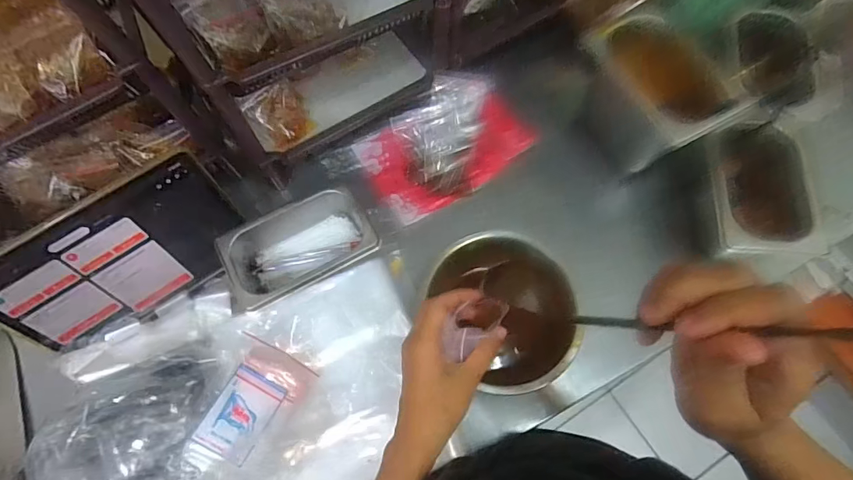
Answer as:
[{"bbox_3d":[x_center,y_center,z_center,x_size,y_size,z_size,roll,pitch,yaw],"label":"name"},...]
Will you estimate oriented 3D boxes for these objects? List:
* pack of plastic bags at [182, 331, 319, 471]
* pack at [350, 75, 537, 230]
[{"bbox_3d":[-0.187,0.185,0.487,0.083,0.017,0.135,31,60,-9],"label":"pack of plastic bags"},{"bbox_3d":[0.024,-0.136,0.620,0.223,0.057,0.144,-37,73,-13],"label":"pack"}]

